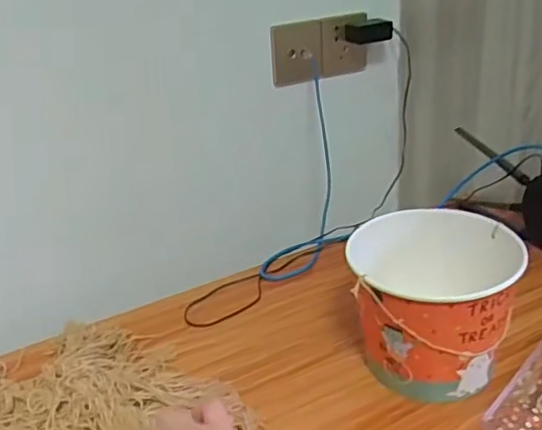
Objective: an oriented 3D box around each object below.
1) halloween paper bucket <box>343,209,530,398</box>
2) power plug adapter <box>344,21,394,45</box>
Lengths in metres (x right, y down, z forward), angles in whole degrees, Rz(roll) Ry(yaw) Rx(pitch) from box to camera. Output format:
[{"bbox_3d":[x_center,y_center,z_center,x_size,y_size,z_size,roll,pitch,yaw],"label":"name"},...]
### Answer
[{"bbox_3d":[0.163,0.088,0.610,0.144,0.144,0.132,-4,28,2],"label":"halloween paper bucket"},{"bbox_3d":[0.158,-0.294,0.989,0.078,0.032,0.022,-4,28,2],"label":"power plug adapter"}]

